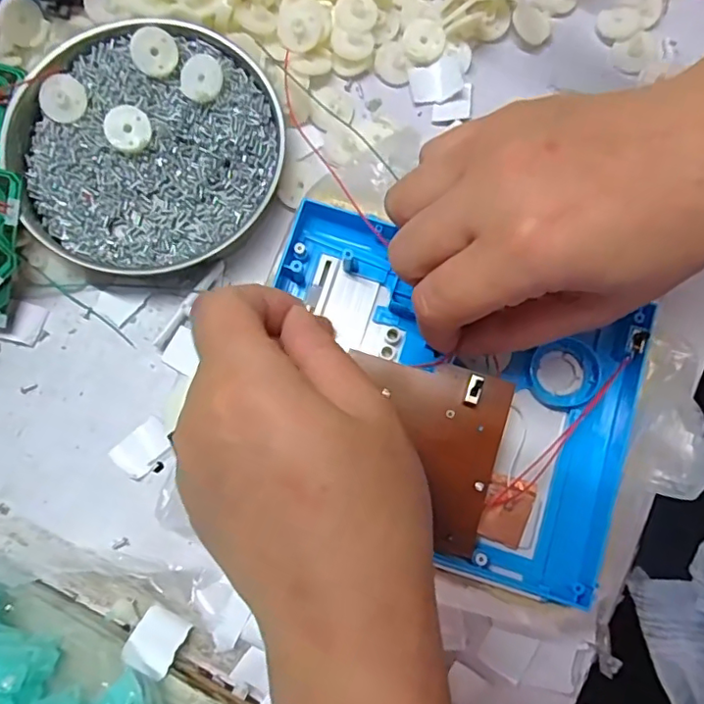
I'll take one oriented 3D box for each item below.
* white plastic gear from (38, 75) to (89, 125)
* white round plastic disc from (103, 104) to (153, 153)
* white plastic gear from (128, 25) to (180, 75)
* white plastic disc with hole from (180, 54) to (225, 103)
[{"bbox_3d":[-0.148,-0.131,0.290,0.023,0.009,0.020,-43,83,-8],"label":"white plastic gear"},{"bbox_3d":[-0.116,-0.116,0.291,0.023,0.006,0.023,0,79,-1],"label":"white round plastic disc"},{"bbox_3d":[-0.102,-0.156,0.290,0.023,0.006,0.024,0,79,-1],"label":"white plastic gear"},{"bbox_3d":[-0.078,-0.141,0.291,0.022,0.007,0.022,0,79,-1],"label":"white plastic disc with hole"}]

